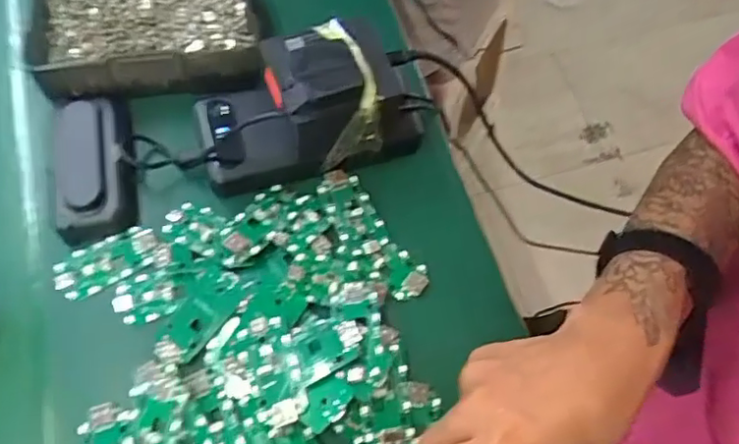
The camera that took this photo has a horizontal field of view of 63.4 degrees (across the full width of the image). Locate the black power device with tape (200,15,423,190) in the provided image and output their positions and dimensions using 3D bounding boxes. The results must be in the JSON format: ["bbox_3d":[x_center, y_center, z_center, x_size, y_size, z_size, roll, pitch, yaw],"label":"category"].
[{"bbox_3d":[-0.042,-0.083,0.402,0.149,0.069,0.075,-18,68,-9],"label":"black power device with tape"}]

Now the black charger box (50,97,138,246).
[{"bbox_3d":[-0.188,-0.044,0.409,0.050,0.024,0.112,-12,67,-7],"label":"black charger box"}]

